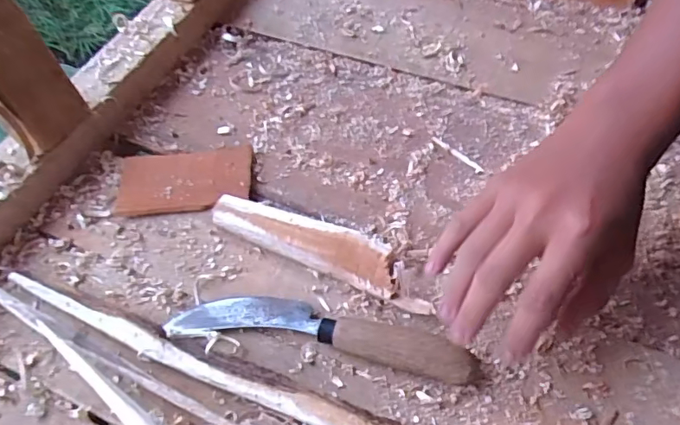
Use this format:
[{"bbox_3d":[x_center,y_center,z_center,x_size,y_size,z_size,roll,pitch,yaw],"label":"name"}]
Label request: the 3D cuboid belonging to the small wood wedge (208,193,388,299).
[{"bbox_3d":[-0.026,0.022,0.378,0.140,0.020,0.036,20,61,17],"label":"small wood wedge"}]

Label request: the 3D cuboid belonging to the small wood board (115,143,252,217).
[{"bbox_3d":[-0.125,-0.027,0.423,0.104,0.011,0.061,-8,57,1],"label":"small wood board"}]

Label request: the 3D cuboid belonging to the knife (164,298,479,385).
[{"bbox_3d":[-0.015,0.076,0.341,0.199,0.021,0.037,8,59,10],"label":"knife"}]

